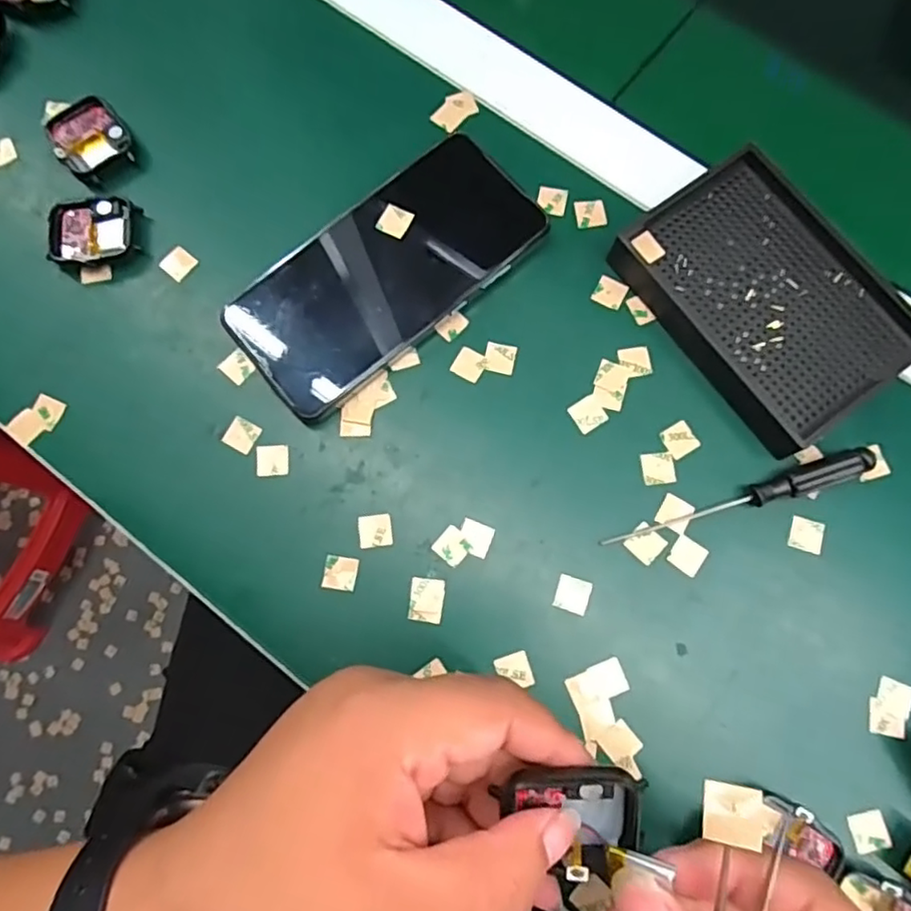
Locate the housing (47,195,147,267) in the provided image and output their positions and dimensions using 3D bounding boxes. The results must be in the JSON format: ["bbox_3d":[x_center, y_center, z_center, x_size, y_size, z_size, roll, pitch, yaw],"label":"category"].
[{"bbox_3d":[-0.191,-0.118,0.336,0.045,0.010,0.037,-3,76,-2],"label":"housing"}]

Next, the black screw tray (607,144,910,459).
[{"bbox_3d":[0.157,-0.080,0.322,0.093,0.023,0.135,-36,79,-9],"label":"black screw tray"}]

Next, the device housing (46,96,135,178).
[{"bbox_3d":[-0.199,-0.172,0.348,0.038,0.012,0.038,-32,79,-8],"label":"device housing"}]

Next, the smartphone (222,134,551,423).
[{"bbox_3d":[-0.035,-0.094,0.325,0.161,0.007,0.076,-40,86,-6],"label":"smartphone"}]

